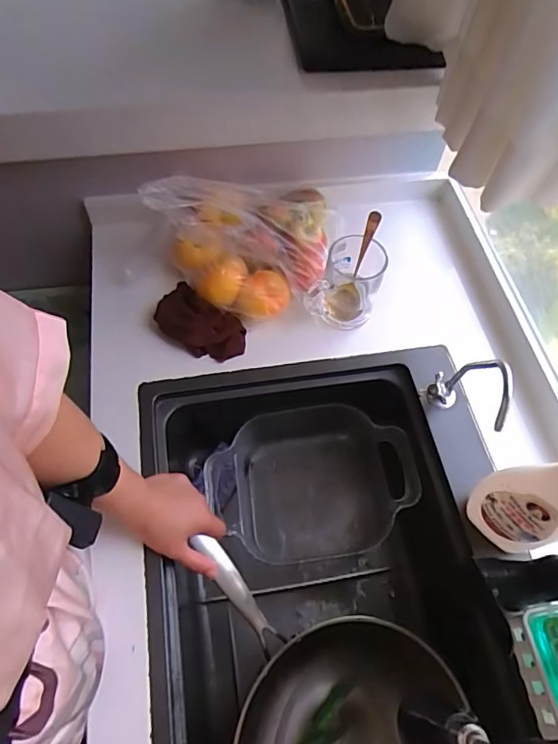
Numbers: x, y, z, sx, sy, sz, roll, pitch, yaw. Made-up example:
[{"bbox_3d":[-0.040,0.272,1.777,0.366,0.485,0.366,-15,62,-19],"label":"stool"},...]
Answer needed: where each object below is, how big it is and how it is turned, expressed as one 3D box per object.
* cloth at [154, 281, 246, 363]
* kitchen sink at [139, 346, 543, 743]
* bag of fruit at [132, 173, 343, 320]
[{"bbox_3d":[-0.114,-0.063,0.715,0.128,0.053,0.072,33,65,15],"label":"cloth"},{"bbox_3d":[0.077,0.330,0.647,0.446,0.213,0.672,-8,62,-7],"label":"kitchen sink"},{"bbox_3d":[-0.020,-0.195,0.693,0.258,0.147,0.158,-27,66,-17],"label":"bag of fruit"}]

